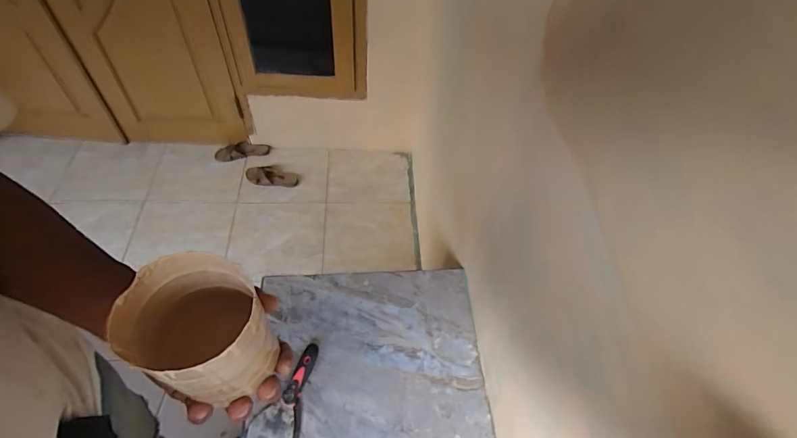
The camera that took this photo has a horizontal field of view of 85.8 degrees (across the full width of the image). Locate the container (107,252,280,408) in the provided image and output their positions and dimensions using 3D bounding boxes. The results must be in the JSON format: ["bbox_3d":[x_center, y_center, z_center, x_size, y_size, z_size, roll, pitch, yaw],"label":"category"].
[{"bbox_3d":[-0.141,0.087,0.322,0.084,0.107,0.081,2,53,-3],"label":"container"}]

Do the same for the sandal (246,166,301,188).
[{"bbox_3d":[-0.550,-0.188,1.885,0.223,0.036,0.088,3,53,-2],"label":"sandal"}]

